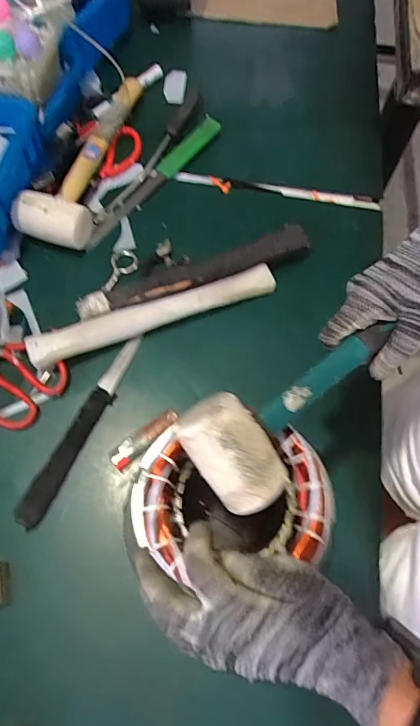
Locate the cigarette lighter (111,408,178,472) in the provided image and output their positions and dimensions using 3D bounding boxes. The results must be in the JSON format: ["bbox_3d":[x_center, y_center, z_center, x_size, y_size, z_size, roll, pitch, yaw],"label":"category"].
[{"bbox_3d":[-0.072,0.082,0.494,0.084,0.013,0.025,-36,72,-16],"label":"cigarette lighter"}]

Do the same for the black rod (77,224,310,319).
[{"bbox_3d":[-0.015,-0.114,0.557,0.292,0.034,0.046,-19,69,-10],"label":"black rod"}]

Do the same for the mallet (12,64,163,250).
[{"bbox_3d":[-0.152,-0.312,0.628,0.092,0.053,0.344,17,67,5],"label":"mallet"}]

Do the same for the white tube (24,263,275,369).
[{"bbox_3d":[-0.062,-0.059,0.534,0.297,0.036,0.034,-19,69,-10],"label":"white tube"}]

